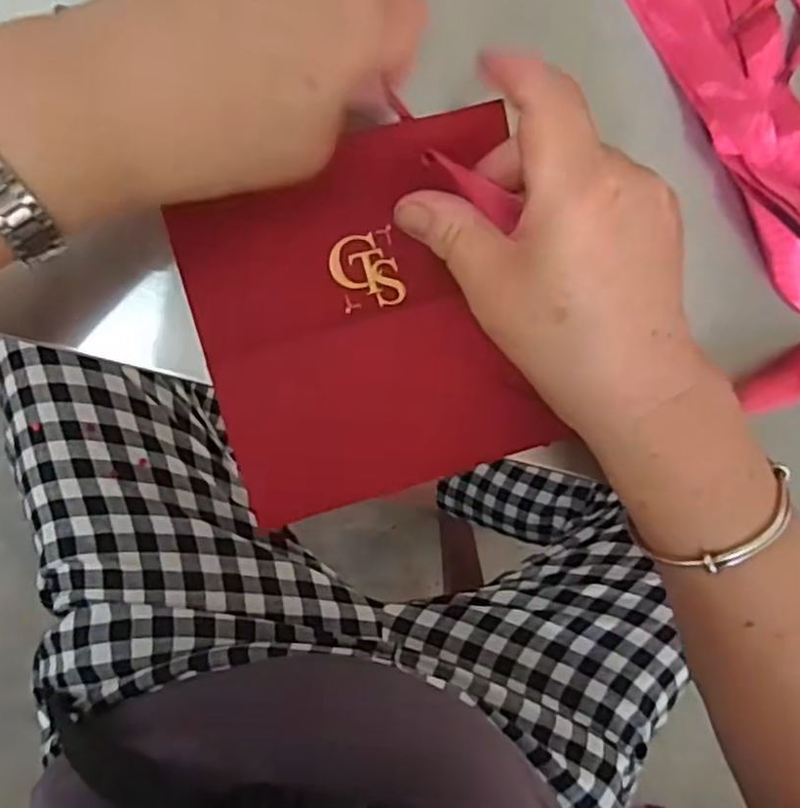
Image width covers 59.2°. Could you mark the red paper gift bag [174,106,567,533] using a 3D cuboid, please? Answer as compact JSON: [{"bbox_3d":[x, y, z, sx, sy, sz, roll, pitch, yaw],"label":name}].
[{"bbox_3d":[-0.011,-0.031,0.277,0.126,0.024,0.135,-16,95,-7],"label":"red paper gift bag"}]

